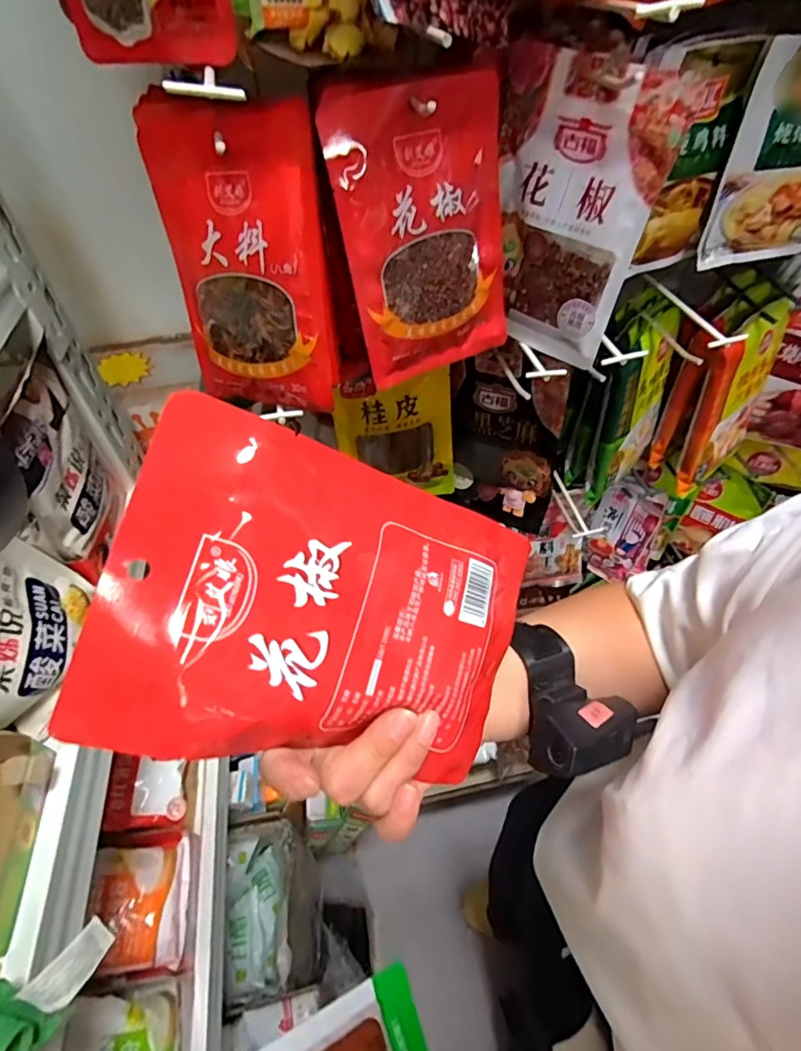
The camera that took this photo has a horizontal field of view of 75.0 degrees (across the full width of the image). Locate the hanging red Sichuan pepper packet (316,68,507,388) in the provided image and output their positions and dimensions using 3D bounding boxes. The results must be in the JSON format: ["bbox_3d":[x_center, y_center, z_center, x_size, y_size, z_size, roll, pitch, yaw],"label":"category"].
[{"bbox_3d":[0.022,-0.231,0.422,0.144,0.202,0.022,-25,38,-15],"label":"hanging red Sichuan pepper packet"}]

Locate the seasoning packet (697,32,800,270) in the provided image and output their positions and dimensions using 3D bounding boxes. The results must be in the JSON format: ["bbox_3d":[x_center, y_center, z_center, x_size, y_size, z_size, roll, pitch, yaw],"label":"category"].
[{"bbox_3d":[0.350,-0.326,0.462,0.122,0.165,0.017,-10,48,-4],"label":"seasoning packet"}]

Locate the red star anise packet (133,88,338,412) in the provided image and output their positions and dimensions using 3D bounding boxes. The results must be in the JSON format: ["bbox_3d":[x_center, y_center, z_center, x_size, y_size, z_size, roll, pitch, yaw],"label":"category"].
[{"bbox_3d":[-0.120,-0.199,0.403,0.145,0.212,0.022,7,30,25],"label":"red star anise packet"}]

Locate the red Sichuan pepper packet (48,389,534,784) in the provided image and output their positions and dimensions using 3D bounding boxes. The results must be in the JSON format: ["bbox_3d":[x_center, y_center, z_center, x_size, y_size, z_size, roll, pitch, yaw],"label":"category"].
[{"bbox_3d":[-0.024,0.040,0.234,0.191,0.016,0.133,20,83,-27],"label":"red Sichuan pepper packet"}]

